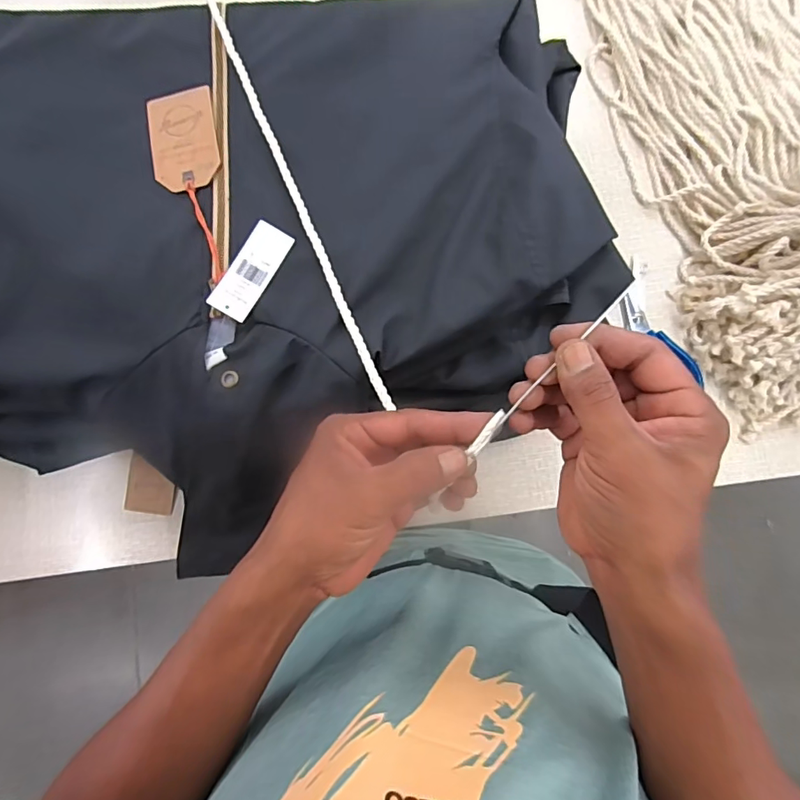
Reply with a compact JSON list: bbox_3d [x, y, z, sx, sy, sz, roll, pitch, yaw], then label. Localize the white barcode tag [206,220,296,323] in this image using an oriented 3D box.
[{"bbox_3d":[-0.121,-0.106,0.384,0.033,0.004,0.082,30,81,-5],"label":"white barcode tag"}]

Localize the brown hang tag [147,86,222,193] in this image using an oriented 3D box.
[{"bbox_3d":[-0.188,-0.226,0.410,0.058,0.004,0.098,-13,78,1],"label":"brown hang tag"}]

